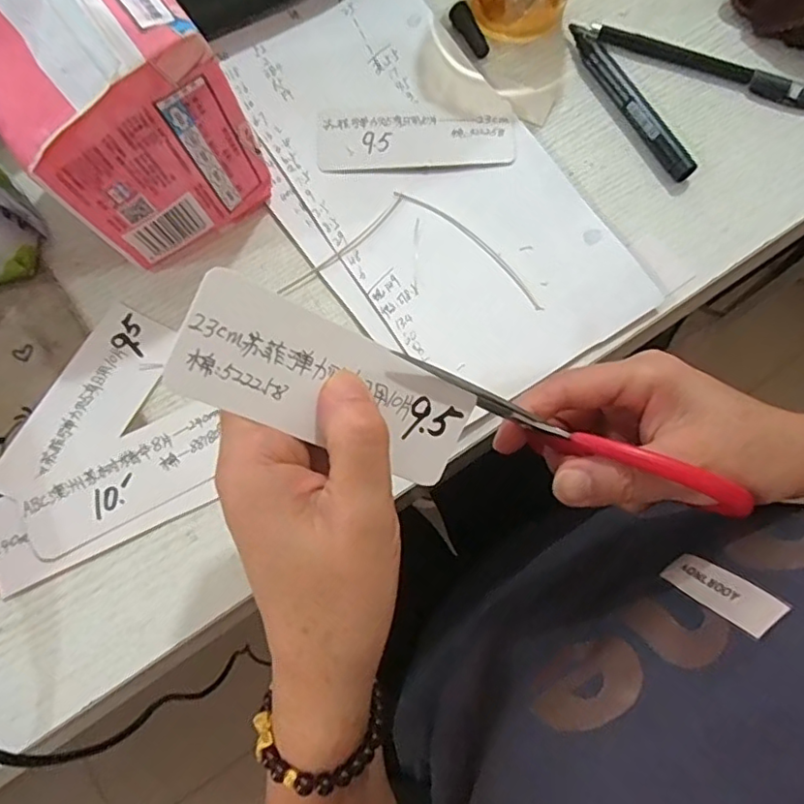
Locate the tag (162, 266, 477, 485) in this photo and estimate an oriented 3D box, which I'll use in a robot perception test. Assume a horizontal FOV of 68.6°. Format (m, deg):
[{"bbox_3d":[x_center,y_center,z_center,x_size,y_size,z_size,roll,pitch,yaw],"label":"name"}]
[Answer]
[{"bbox_3d":[-0.023,-0.006,0.207,0.106,0.005,0.041,25,81,-26],"label":"tag"}]

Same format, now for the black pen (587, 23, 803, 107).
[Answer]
[{"bbox_3d":[0.187,-0.208,0.363,0.144,0.010,0.014,20,76,3],"label":"black pen"}]

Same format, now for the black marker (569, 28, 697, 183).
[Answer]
[{"bbox_3d":[0.133,-0.179,0.348,0.013,0.016,0.118,-28,78,-9],"label":"black marker"}]

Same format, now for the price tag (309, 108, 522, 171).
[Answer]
[{"bbox_3d":[0.008,-0.153,0.341,0.114,0.007,0.039,-1,76,-2],"label":"price tag"}]

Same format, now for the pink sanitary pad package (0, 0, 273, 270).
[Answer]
[{"bbox_3d":[-0.133,-0.137,0.278,0.090,0.114,0.092,-36,80,-10],"label":"pink sanitary pad package"}]

